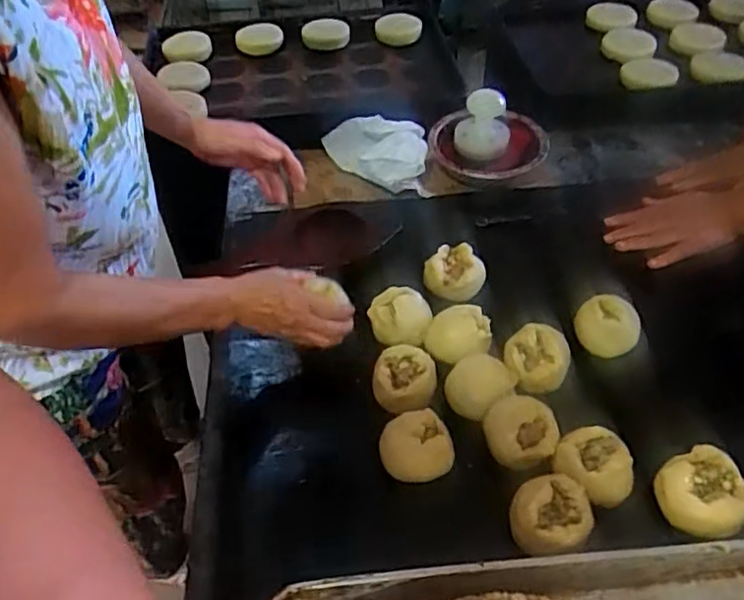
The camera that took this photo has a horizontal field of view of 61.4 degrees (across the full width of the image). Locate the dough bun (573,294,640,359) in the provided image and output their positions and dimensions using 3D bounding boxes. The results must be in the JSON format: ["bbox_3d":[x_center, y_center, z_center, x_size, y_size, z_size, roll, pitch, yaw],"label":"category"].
[{"bbox_3d":[0.287,0.028,0.759,0.071,0.045,0.087,24,53,21],"label":"dough bun"}]

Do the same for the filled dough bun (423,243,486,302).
[{"bbox_3d":[0.107,-0.037,0.819,0.063,0.049,0.068,-1,48,1],"label":"filled dough bun"}]

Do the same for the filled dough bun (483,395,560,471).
[{"bbox_3d":[0.159,0.141,0.667,0.074,0.045,0.071,-10,49,-7],"label":"filled dough bun"}]

